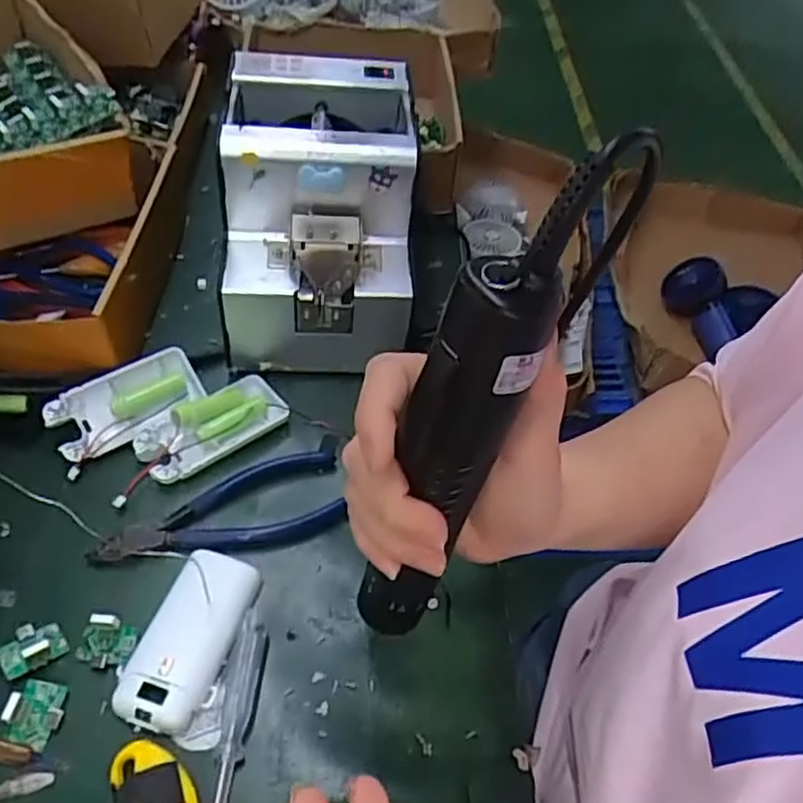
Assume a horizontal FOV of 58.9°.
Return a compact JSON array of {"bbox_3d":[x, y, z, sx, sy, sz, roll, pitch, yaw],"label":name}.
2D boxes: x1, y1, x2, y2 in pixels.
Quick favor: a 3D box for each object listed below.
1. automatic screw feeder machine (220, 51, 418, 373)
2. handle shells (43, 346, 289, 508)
[{"bbox_3d":[-0.057,-0.131,0.502,0.120,0.145,0.169,0,51,-5],"label":"automatic screw feeder machine"},{"bbox_3d":[-0.149,0.009,0.455,0.126,0.025,0.085,-29,59,-25],"label":"handle shells"}]

